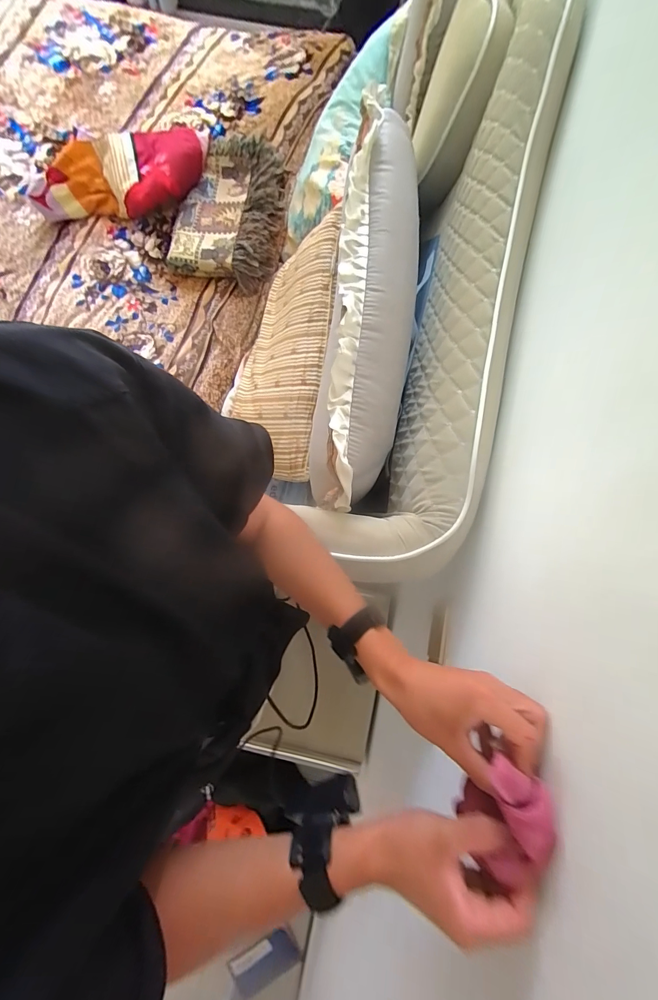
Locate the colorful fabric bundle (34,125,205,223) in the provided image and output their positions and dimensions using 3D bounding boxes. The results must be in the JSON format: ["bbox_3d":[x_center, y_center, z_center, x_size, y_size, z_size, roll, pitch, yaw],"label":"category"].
[{"bbox_3d":[-0.644,-1.038,1.145,0.503,0.106,0.307,-4,76,-2],"label":"colorful fabric bundle"}]

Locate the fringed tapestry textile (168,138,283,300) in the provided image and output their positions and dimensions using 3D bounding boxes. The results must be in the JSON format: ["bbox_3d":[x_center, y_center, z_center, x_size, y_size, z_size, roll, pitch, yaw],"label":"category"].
[{"bbox_3d":[-0.295,-0.902,1.148,0.325,0.082,0.507,13,79,9],"label":"fringed tapestry textile"}]

